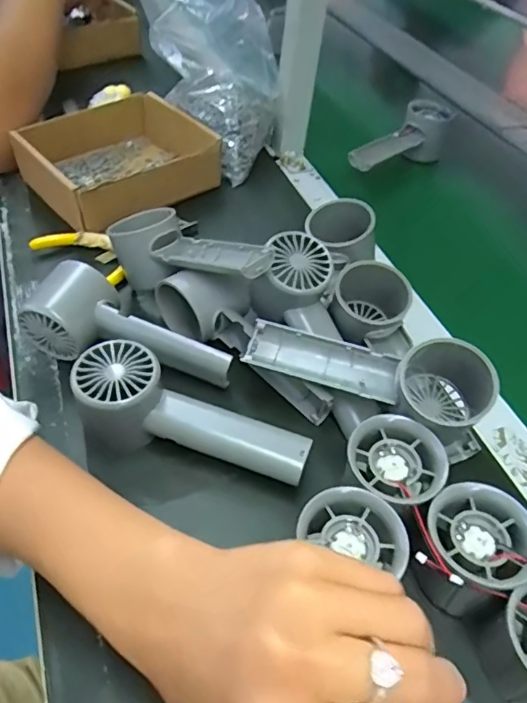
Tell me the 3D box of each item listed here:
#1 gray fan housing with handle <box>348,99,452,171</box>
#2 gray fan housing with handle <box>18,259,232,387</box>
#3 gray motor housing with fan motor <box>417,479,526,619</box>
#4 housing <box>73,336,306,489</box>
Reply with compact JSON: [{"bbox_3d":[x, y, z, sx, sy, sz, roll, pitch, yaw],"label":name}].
[{"bbox_3d":[0.158,-0.242,0.607,0.150,0.056,0.044,-33,58,-29],"label":"gray fan housing with handle"},{"bbox_3d":[-0.098,-0.010,0.373,0.149,0.052,0.054,21,50,14],"label":"gray fan housing with handle"},{"bbox_3d":[0.111,0.108,0.283,0.054,0.051,0.052,2,48,-3],"label":"gray motor housing with fan motor"},{"bbox_3d":[-0.045,0.043,0.338,0.150,0.053,0.049,14,49,7],"label":"housing"}]

